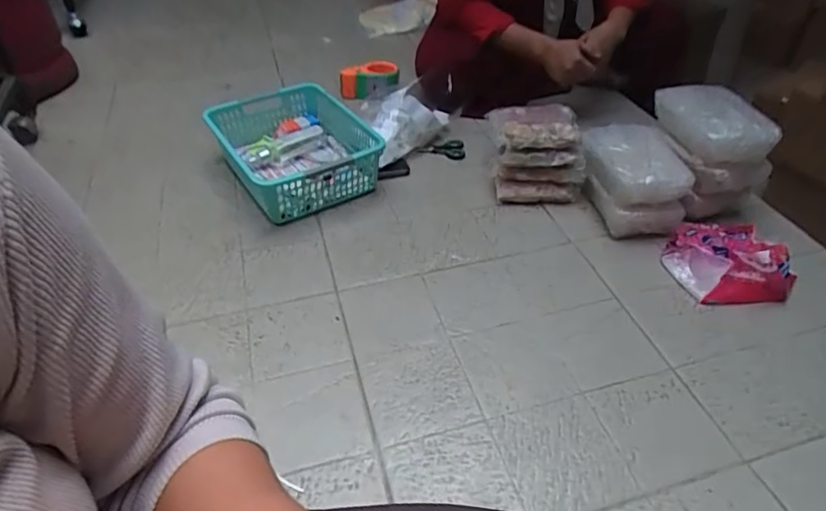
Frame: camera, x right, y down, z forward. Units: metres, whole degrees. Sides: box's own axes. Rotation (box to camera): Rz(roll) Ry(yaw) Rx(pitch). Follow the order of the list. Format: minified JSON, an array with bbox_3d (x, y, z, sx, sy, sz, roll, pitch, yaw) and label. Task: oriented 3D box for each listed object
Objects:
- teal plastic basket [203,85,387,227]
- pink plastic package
[{"bbox_3d":[-0.236,-0.214,1.033,0.231,0.100,0.342,-26,48,-26],"label":"teal plastic basket"},{"bbox_3d":[0.478,-0.001,0.815,0.156,0.072,0.142,-5,42,-5],"label":"pink plastic package"}]

